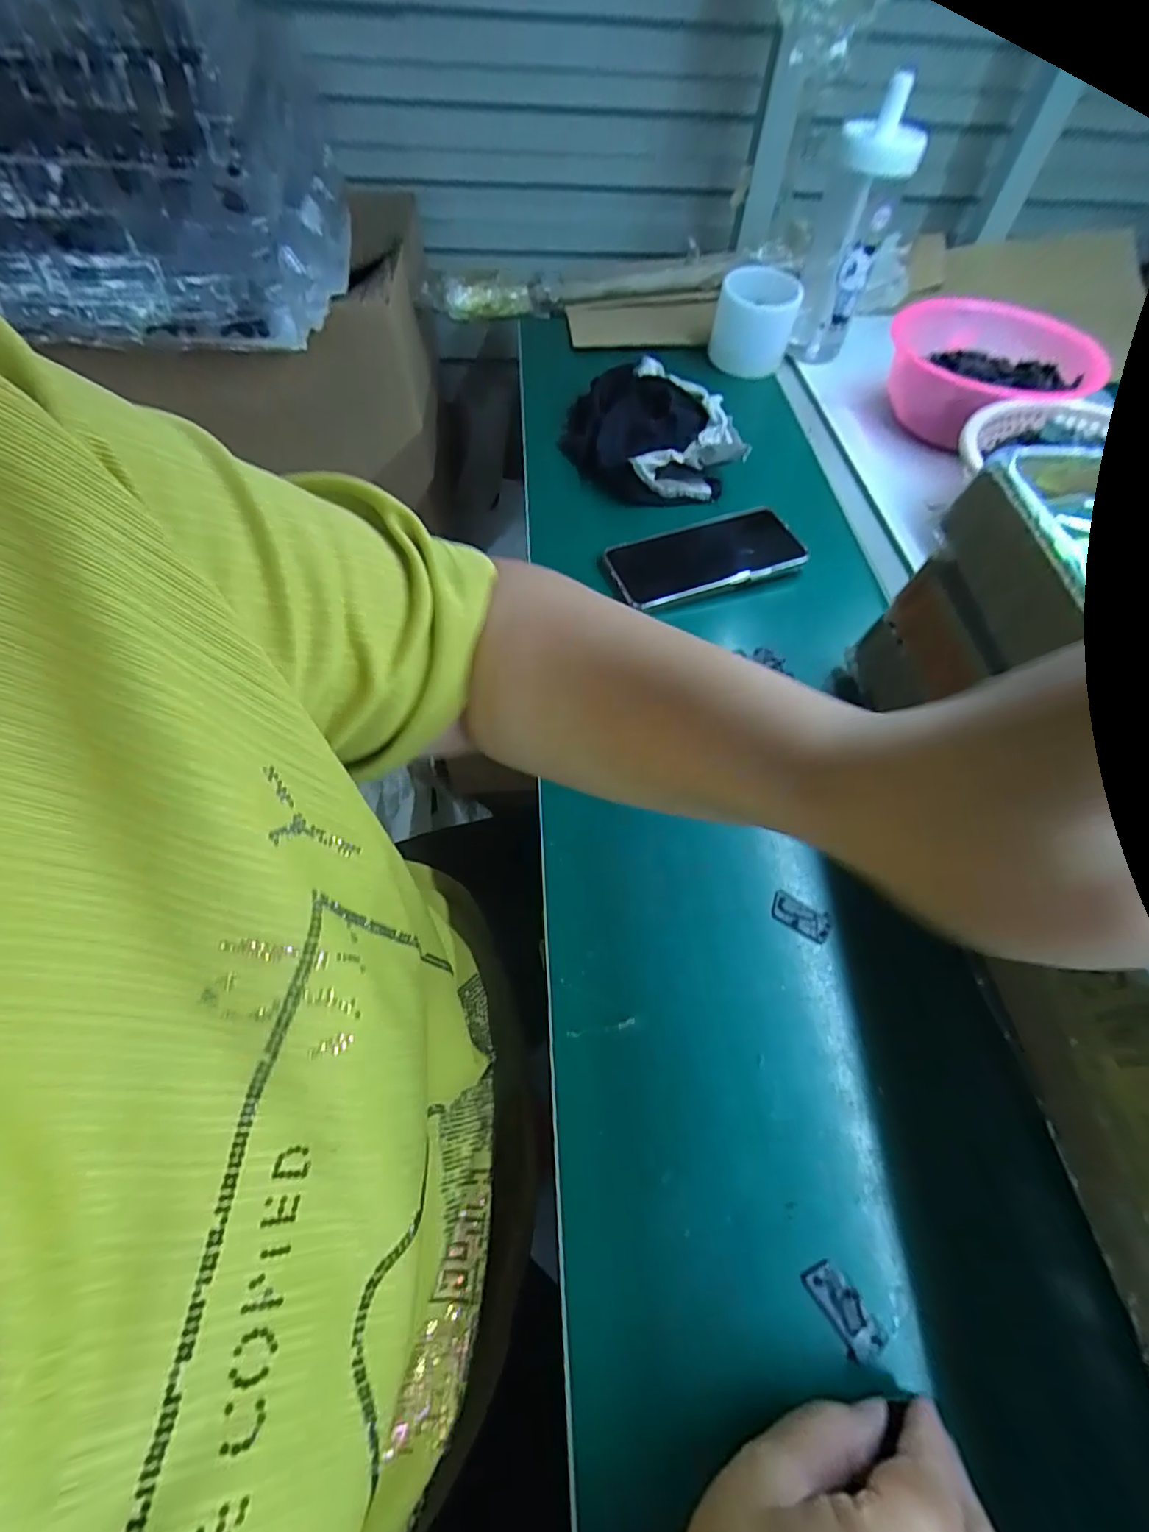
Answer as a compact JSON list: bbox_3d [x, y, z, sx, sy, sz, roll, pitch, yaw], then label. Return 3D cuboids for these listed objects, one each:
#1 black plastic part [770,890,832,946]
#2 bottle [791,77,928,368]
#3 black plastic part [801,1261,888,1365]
[{"bbox_3d":[0.135,0.090,0.337,0.034,0.004,0.019,25,61,12],"label":"black plastic part"},{"bbox_3d":[0.280,-0.538,0.586,0.075,0.199,0.060,18,60,8],"label":"bottle"},{"bbox_3d":[0.118,0.237,0.248,0.018,0.004,0.035,-31,65,-19],"label":"black plastic part"}]

